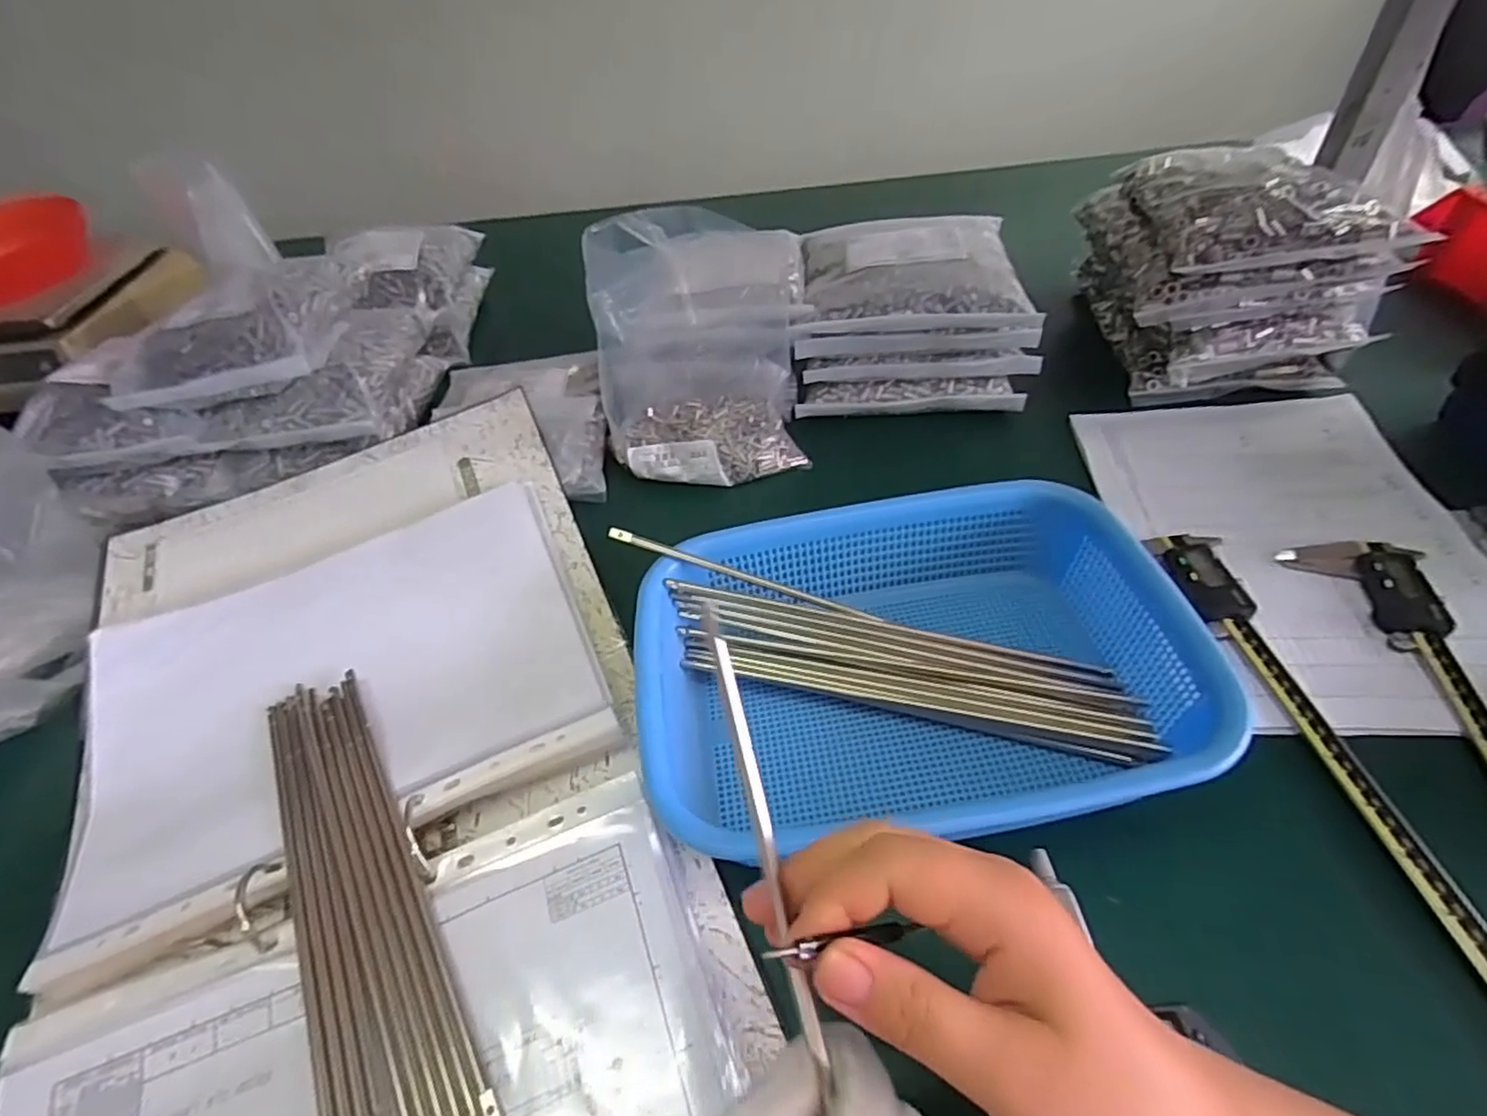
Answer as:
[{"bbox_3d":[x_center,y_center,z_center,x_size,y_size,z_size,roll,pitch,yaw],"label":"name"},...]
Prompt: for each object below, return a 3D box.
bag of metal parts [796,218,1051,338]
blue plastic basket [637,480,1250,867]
[{"bbox_3d":[0.141,-0.252,0.596,0.198,0.035,0.174,3,47,10],"label":"bag of metal parts"},{"bbox_3d":[0.090,0.049,0.411,0.289,0.088,0.197,-6,47,2],"label":"blue plastic basket"}]

